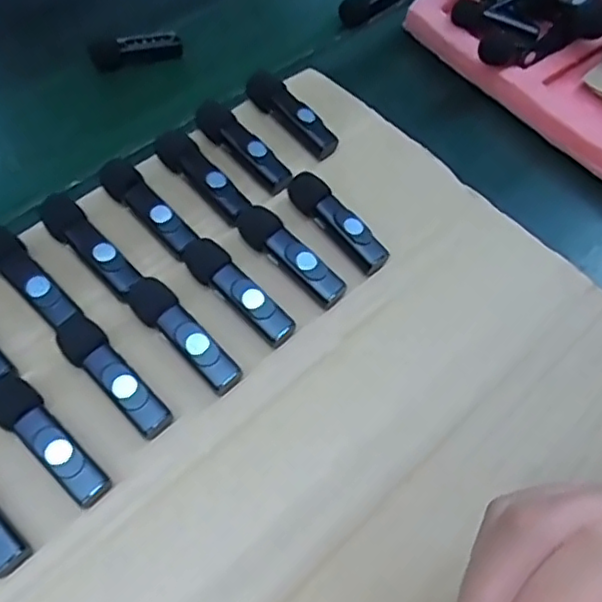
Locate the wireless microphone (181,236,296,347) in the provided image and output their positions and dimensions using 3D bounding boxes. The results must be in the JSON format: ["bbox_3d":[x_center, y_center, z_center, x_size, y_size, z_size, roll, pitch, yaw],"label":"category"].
[{"bbox_3d":[-0.031,-0.005,0.309,0.066,0.015,0.017,39,64,21],"label":"wireless microphone"}]

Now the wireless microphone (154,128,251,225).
[{"bbox_3d":[-0.052,-0.065,0.339,0.062,0.021,0.015,40,64,22],"label":"wireless microphone"}]

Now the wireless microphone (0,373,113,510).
[{"bbox_3d":[-0.106,0.057,0.267,0.066,0.014,0.018,38,64,21],"label":"wireless microphone"}]

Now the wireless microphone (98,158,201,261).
[{"bbox_3d":[-0.078,-0.048,0.327,0.065,0.015,0.017,39,64,21],"label":"wireless microphone"}]

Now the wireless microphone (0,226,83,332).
[{"bbox_3d":[-0.128,-0.010,0.300,0.019,0.017,0.061,-38,66,-23],"label":"wireless microphone"}]

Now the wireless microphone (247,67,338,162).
[{"bbox_3d":[-0.005,-0.106,0.366,0.016,0.013,0.063,-40,79,-24],"label":"wireless microphone"}]

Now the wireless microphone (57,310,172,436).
[{"bbox_3d":[-0.083,0.033,0.283,0.018,0.014,0.066,-37,65,-22],"label":"wireless microphone"}]

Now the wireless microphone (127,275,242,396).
[{"bbox_3d":[-0.055,0.016,0.296,0.018,0.015,0.065,-37,65,-22],"label":"wireless microphone"}]

